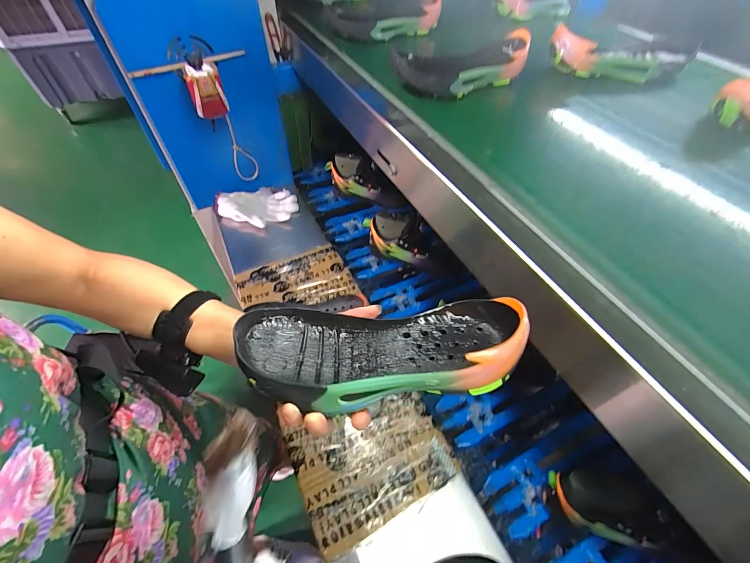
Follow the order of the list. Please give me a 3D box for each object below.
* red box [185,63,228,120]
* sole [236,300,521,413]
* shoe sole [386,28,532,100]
[{"bbox_3d":[-0.347,-0.390,0.707,0.065,0.087,0.044,-19,56,-14],"label":"red box"},{"bbox_3d":[0.002,0.057,0.293,0.236,0.042,0.098,-3,54,6],"label":"sole"},{"bbox_3d":[0.139,-0.348,0.546,0.230,0.050,0.096,-24,58,-17],"label":"shoe sole"}]

